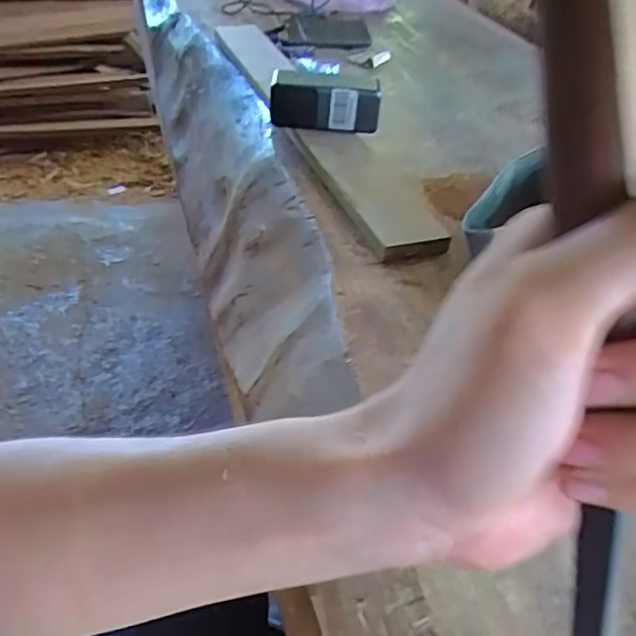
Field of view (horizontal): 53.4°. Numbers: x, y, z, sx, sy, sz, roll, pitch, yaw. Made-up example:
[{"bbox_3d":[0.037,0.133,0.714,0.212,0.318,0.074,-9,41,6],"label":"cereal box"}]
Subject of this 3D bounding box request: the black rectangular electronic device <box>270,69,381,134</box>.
[{"bbox_3d":[0.009,-0.266,0.769,0.133,0.056,0.062,7,39,1],"label":"black rectangular electronic device"}]

